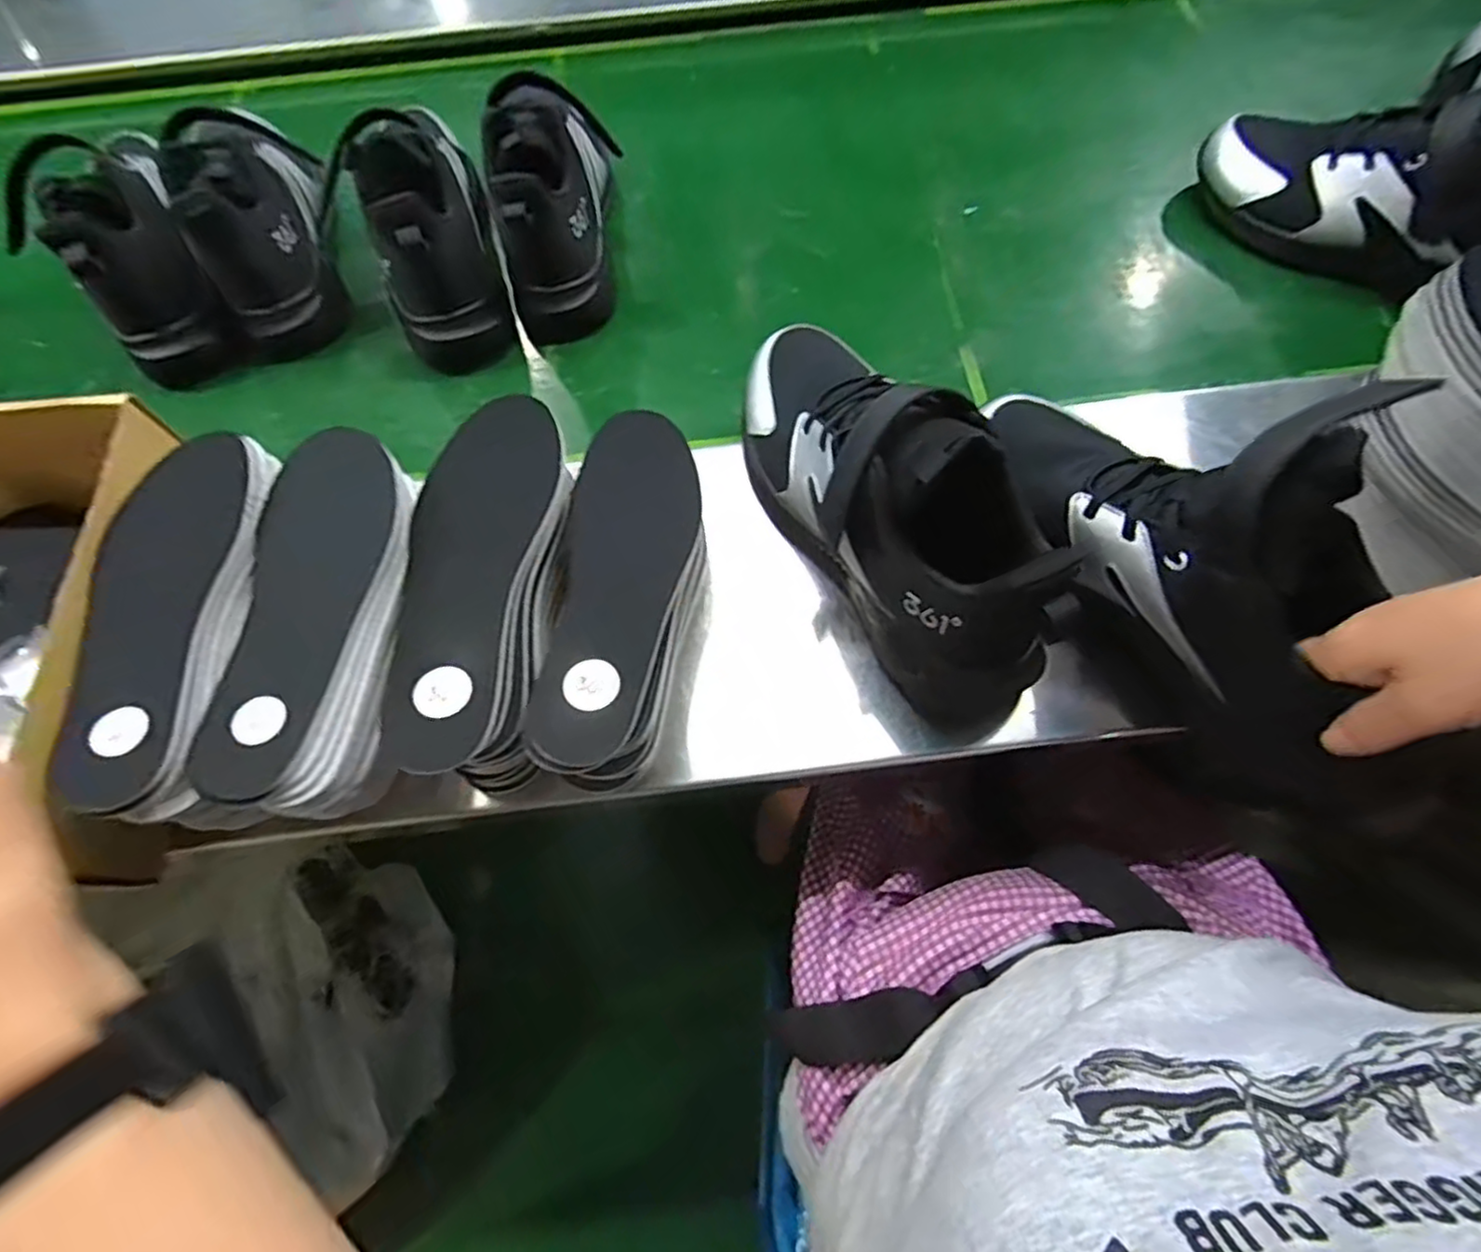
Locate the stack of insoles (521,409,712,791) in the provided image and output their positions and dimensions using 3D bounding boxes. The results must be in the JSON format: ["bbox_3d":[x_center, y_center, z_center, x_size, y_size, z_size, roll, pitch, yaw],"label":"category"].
[{"bbox_3d":[-0.061,-0.020,0.378,0.075,0.057,0.211,4,68,3],"label":"stack of insoles"}]

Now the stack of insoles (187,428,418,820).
[{"bbox_3d":[-0.220,-0.008,0.366,0.080,0.050,0.208,-6,68,-1],"label":"stack of insoles"}]

